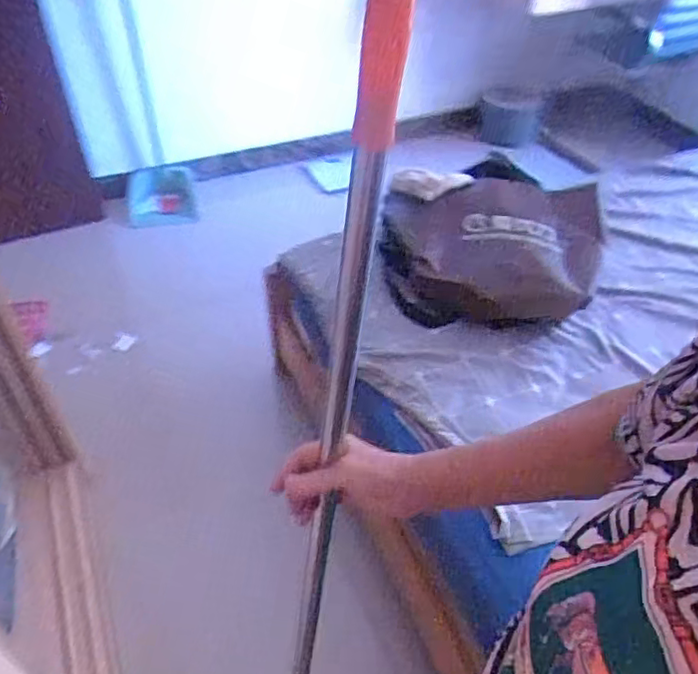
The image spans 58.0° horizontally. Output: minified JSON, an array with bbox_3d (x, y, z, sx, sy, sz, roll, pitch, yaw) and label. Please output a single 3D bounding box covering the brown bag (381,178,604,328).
[{"bbox_3d":[0.292,-0.194,1.334,0.443,0.162,0.304,-2,43,-3],"label":"brown bag"}]

